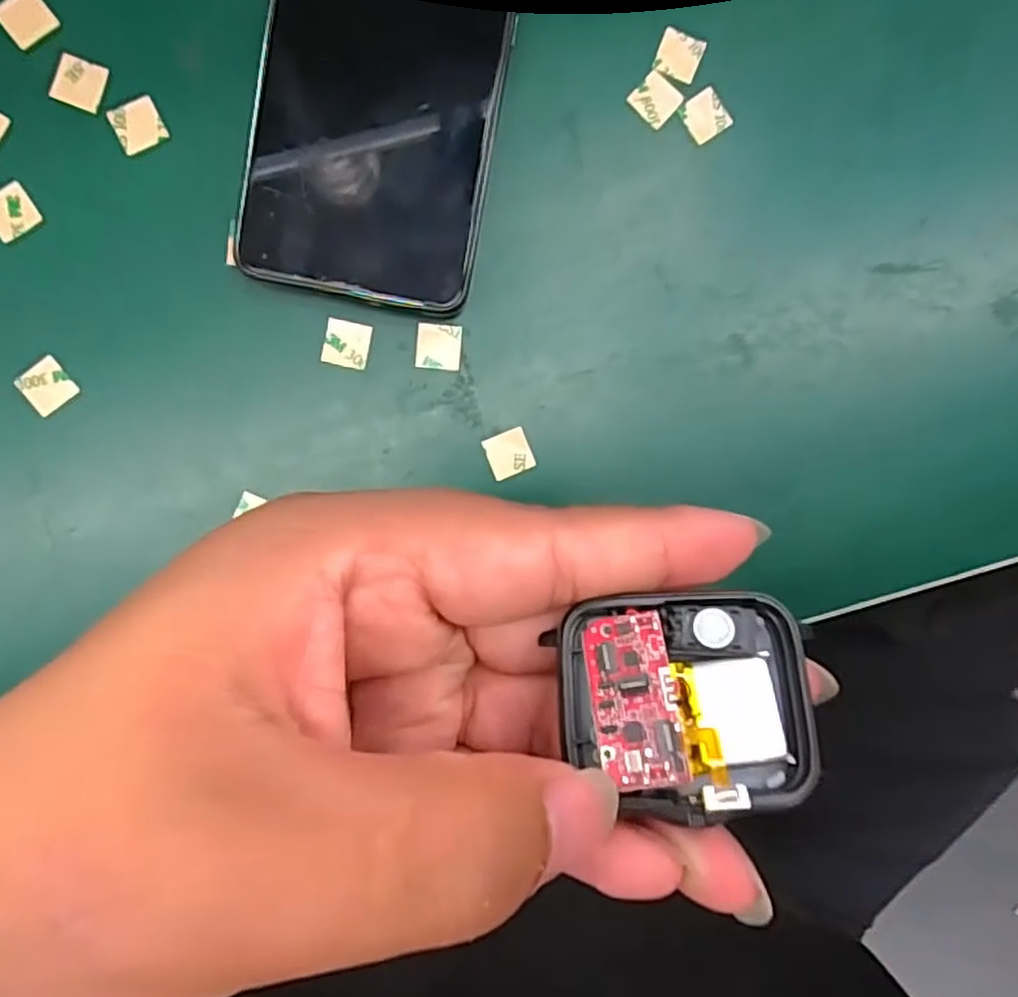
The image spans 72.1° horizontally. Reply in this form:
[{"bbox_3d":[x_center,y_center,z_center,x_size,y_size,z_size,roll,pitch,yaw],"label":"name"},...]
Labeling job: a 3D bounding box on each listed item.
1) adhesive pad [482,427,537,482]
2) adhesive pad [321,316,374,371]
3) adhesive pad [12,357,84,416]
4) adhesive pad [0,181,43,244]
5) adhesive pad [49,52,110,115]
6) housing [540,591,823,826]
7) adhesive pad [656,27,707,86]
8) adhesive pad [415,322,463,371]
[{"bbox_3d":[0.000,-0.016,0.248,0.016,0.004,0.015,-22,93,-3],"label":"adhesive pad"},{"bbox_3d":[-0.056,-0.053,0.242,0.016,0.004,0.015,11,90,-4],"label":"adhesive pad"},{"bbox_3d":[-0.156,-0.038,0.235,0.015,0.004,0.015,-40,94,-2],"label":"adhesive pad"},{"bbox_3d":[-0.166,-0.095,0.232,0.015,0.004,0.015,-34,93,-3],"label":"adhesive pad"},{"bbox_3d":[-0.143,-0.138,0.231,0.015,0.004,0.016,17,90,-4],"label":"adhesive pad"},{"bbox_3d":[0.032,0.035,0.122,0.043,0.011,0.036,-4,67,-2],"label":"housing"},{"bbox_3d":[0.061,-0.156,0.246,0.014,0.004,0.016,20,90,-4],"label":"adhesive pad"},{"bbox_3d":[-0.024,-0.053,0.244,0.016,0.004,0.016,3,91,-4],"label":"adhesive pad"}]

